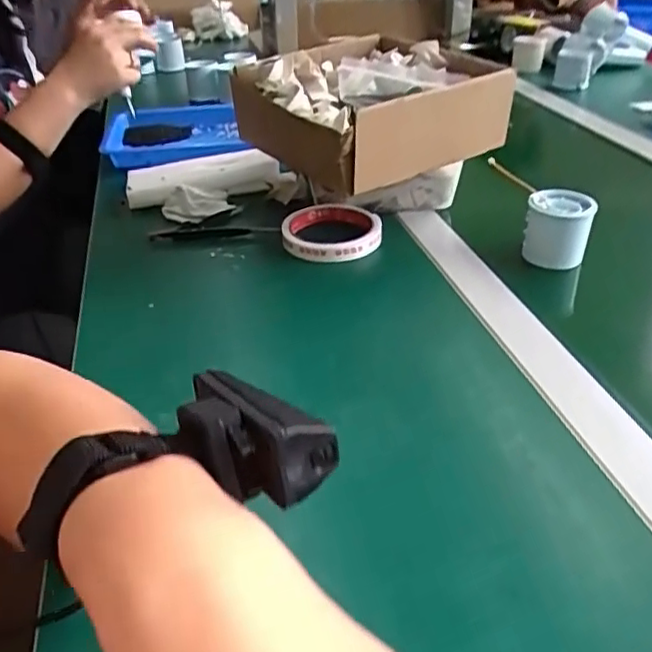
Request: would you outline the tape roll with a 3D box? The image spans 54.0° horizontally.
[{"bbox_3d":[0.005,-0.090,0.608,0.092,0.020,0.092,-1,34,1],"label":"tape roll"}]

